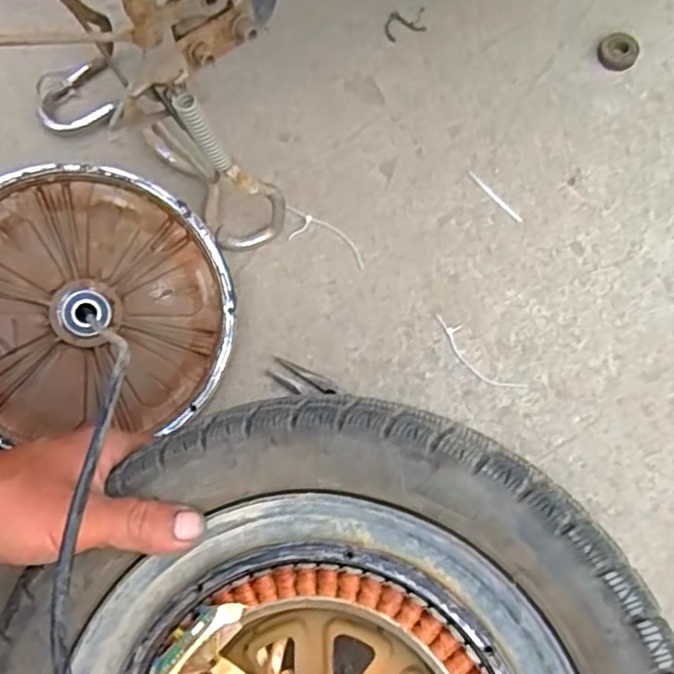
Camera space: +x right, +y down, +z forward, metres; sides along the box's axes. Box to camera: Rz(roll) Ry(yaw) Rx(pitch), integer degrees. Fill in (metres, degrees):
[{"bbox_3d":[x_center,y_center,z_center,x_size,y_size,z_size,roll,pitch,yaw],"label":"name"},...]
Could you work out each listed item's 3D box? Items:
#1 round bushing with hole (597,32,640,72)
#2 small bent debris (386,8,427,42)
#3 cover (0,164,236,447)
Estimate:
[{"bbox_3d":[0.255,-0.259,0.588,0.034,0.008,0.036,0,72,1],"label":"round bushing with hole"},{"bbox_3d":[0.065,-0.297,0.614,0.041,0.004,0.028,-15,73,-3],"label":"small bent debris"},{"bbox_3d":[-0.186,-0.024,0.481,0.206,0.024,0.192,1,89,-21],"label":"cover"}]

